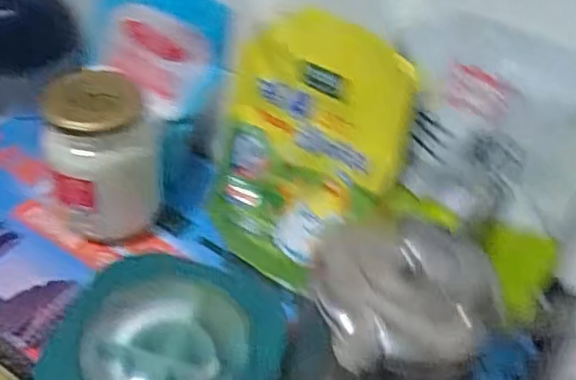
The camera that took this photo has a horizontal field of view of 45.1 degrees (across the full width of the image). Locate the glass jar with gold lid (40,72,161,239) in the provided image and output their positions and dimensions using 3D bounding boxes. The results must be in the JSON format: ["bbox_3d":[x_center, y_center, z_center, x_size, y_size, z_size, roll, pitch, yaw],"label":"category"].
[{"bbox_3d":[-0.139,-0.022,0.527,0.081,0.119,0.079,-6,44,-13],"label":"glass jar with gold lid"}]

